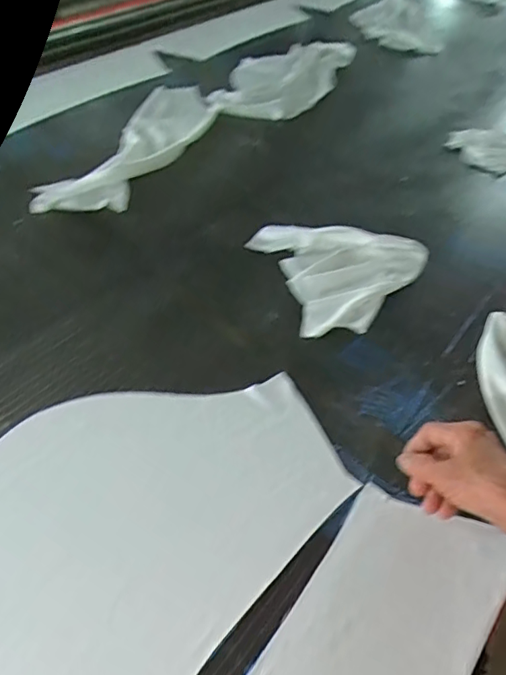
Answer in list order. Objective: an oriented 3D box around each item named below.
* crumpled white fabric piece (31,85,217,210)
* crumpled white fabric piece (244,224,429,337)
[{"bbox_3d":[-0.193,-0.321,0.874,0.136,0.024,0.419,24,53,15],"label":"crumpled white fabric piece"},{"bbox_3d":[0.132,-0.088,0.715,0.228,0.030,0.185,-5,51,-8],"label":"crumpled white fabric piece"}]

